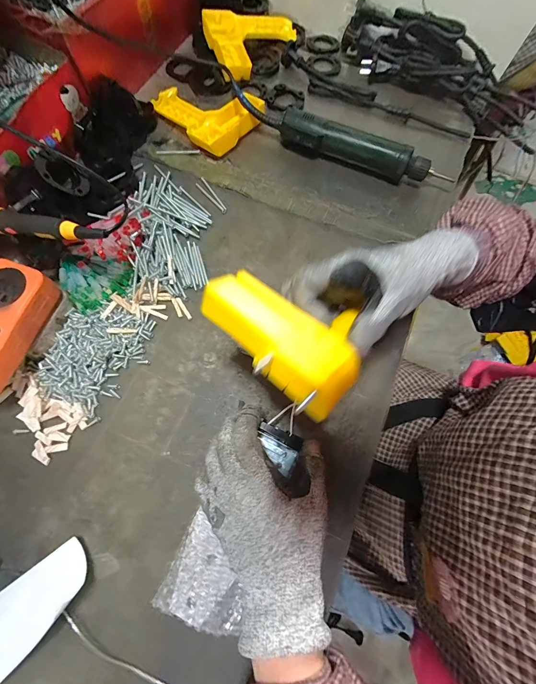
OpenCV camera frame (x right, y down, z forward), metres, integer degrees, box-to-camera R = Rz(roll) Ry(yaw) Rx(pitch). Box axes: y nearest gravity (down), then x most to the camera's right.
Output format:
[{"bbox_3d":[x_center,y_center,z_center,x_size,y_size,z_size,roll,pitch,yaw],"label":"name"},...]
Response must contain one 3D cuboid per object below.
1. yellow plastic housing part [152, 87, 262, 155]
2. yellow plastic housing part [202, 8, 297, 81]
[{"bbox_3d":[-0.093,-0.347,0.453,0.153,0.029,0.111,41,74,11],"label":"yellow plastic housing part"},{"bbox_3d":[-0.025,-0.487,0.497,0.152,0.038,0.118,-6,71,-4],"label":"yellow plastic housing part"}]

